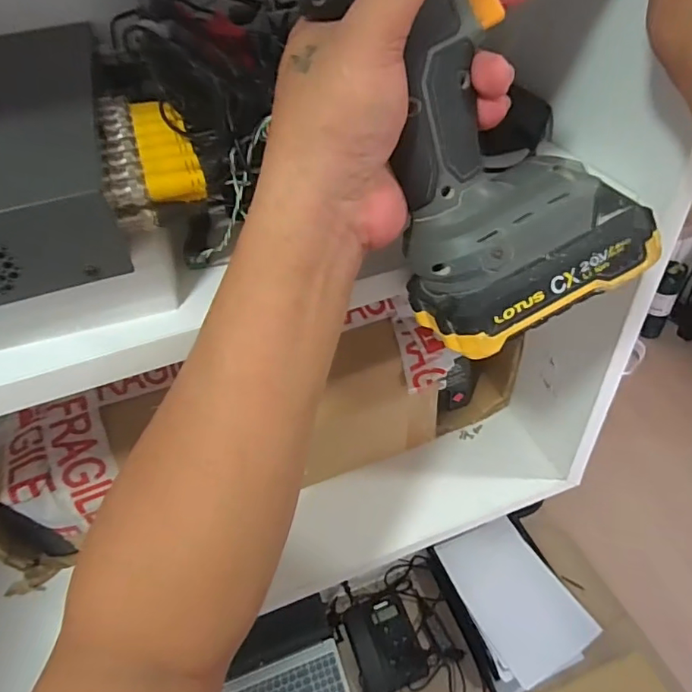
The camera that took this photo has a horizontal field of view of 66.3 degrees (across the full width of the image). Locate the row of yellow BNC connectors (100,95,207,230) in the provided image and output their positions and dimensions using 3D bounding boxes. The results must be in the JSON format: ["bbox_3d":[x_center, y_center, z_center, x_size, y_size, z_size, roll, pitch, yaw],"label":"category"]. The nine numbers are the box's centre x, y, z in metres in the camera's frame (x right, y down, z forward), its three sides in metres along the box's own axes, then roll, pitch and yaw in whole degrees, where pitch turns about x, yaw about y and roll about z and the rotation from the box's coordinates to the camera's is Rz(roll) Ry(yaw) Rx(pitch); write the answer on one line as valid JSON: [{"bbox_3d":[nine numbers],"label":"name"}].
[{"bbox_3d":[-0.110,-0.110,0.298,0.045,0.023,0.123,-18,45,-11],"label":"row of yellow BNC connectors"}]

